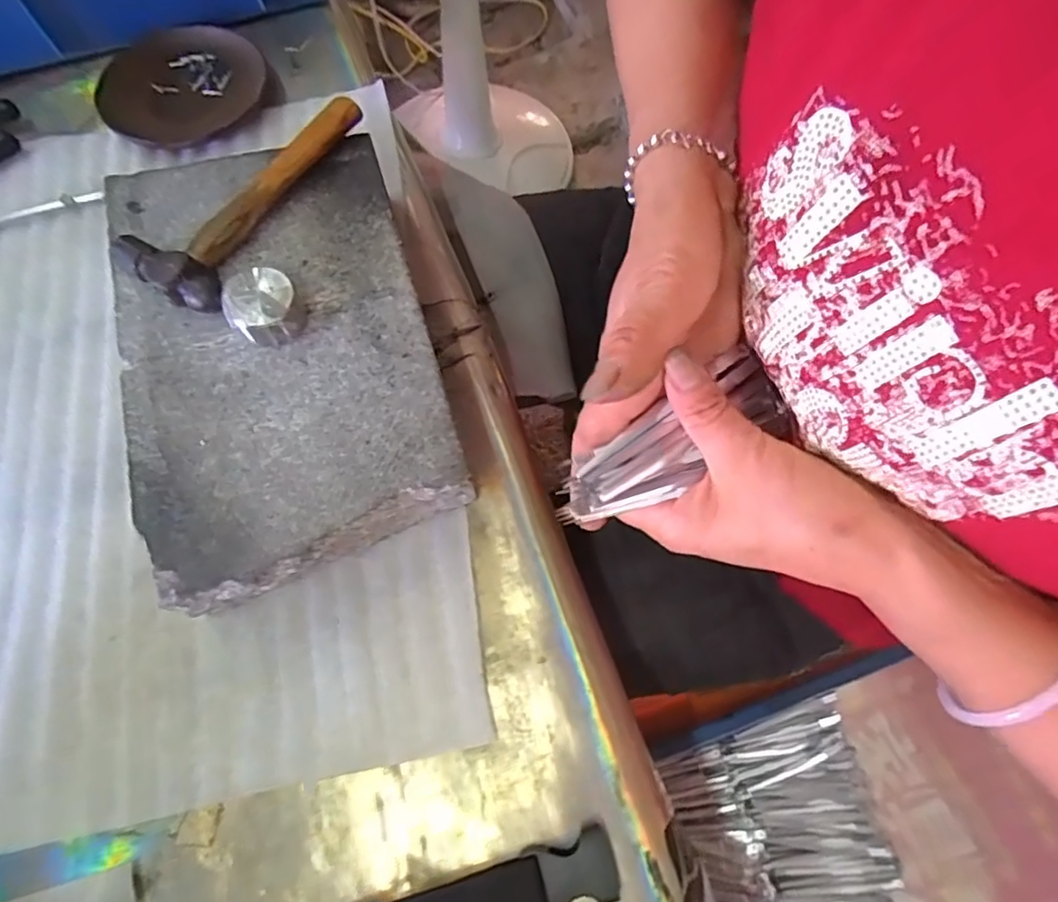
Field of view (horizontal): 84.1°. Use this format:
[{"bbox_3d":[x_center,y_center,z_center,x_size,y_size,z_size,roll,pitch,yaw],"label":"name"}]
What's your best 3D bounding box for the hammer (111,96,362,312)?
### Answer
[{"bbox_3d":[-0.157,-0.146,0.318,0.061,0.018,0.152,22,71,8],"label":"hammer"}]

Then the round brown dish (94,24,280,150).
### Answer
[{"bbox_3d":[-0.247,-0.265,0.421,0.113,0.019,0.113,0,70,0],"label":"round brown dish"}]

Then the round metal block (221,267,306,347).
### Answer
[{"bbox_3d":[-0.131,-0.071,0.291,0.033,0.022,0.033,0,70,0],"label":"round metal block"}]

